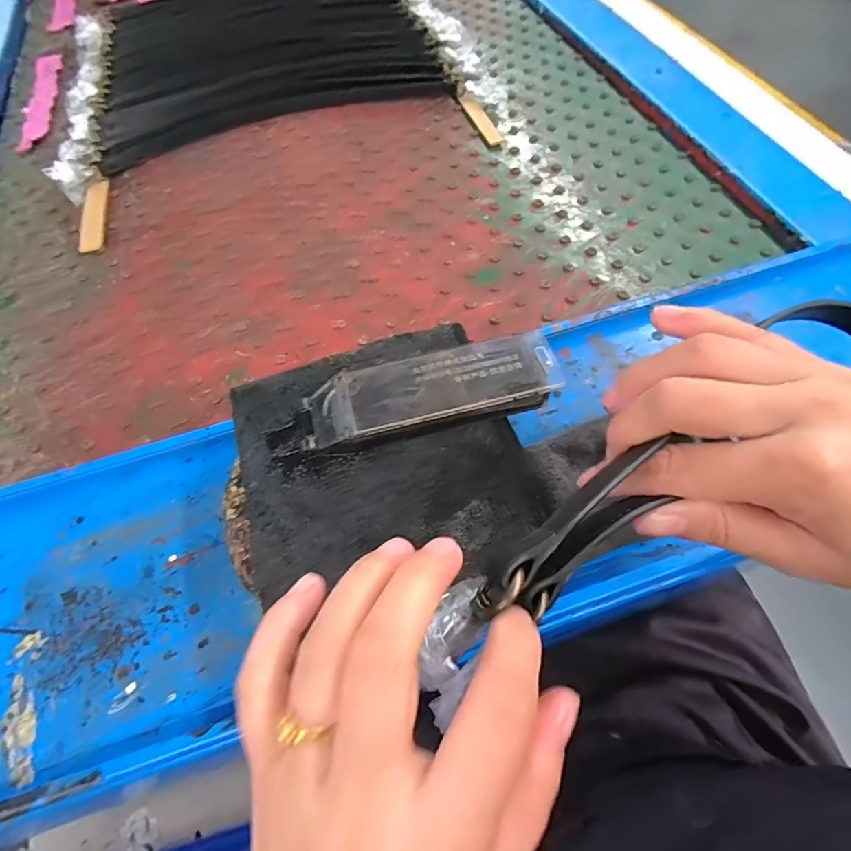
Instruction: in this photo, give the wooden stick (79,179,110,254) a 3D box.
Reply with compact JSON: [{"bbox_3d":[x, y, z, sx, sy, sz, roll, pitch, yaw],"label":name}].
[{"bbox_3d":[-0.369,-0.234,0.537,0.025,0.009,0.118,-15,59,-4],"label":"wooden stick"}]

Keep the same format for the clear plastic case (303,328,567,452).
[{"bbox_3d":[0.003,-0.020,0.277,0.146,0.013,0.048,-14,59,-4],"label":"clear plastic case"}]

